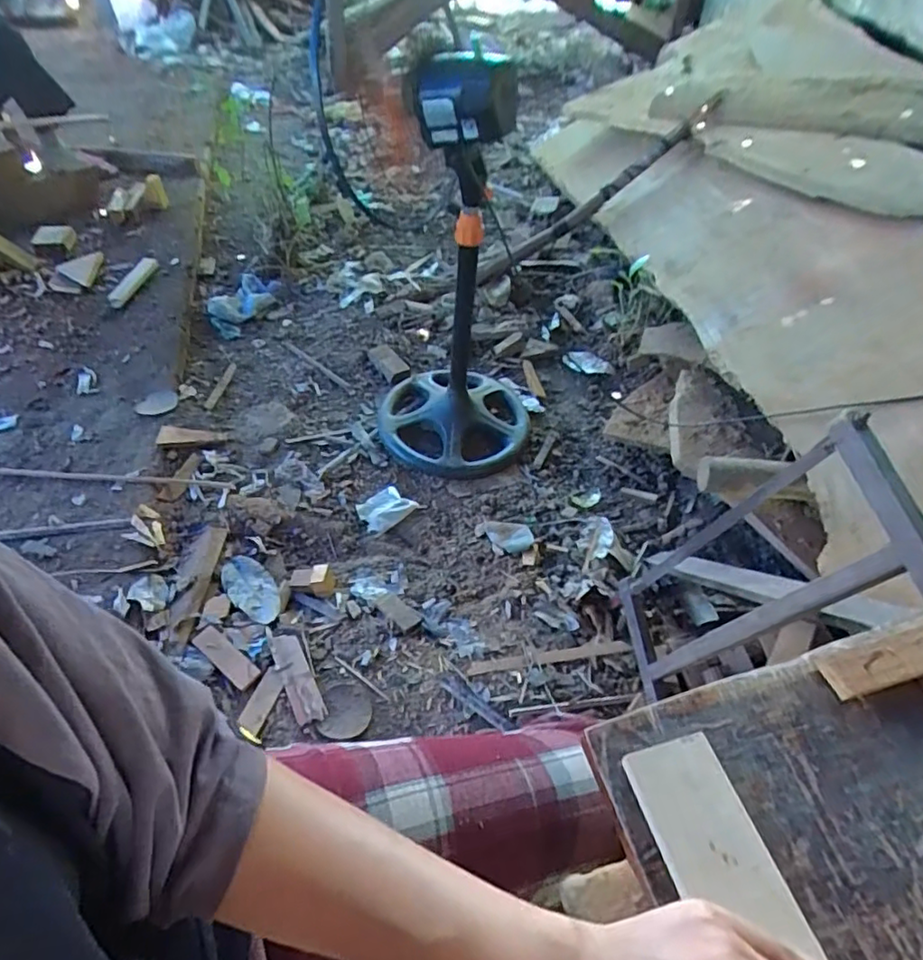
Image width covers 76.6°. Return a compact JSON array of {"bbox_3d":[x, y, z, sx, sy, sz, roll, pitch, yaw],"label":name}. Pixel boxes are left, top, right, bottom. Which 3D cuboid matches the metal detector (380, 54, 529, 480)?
[{"bbox_3d":[0.009,-0.428,1.263,0.365,0.781,0.433,6,49,1],"label":"metal detector"}]

